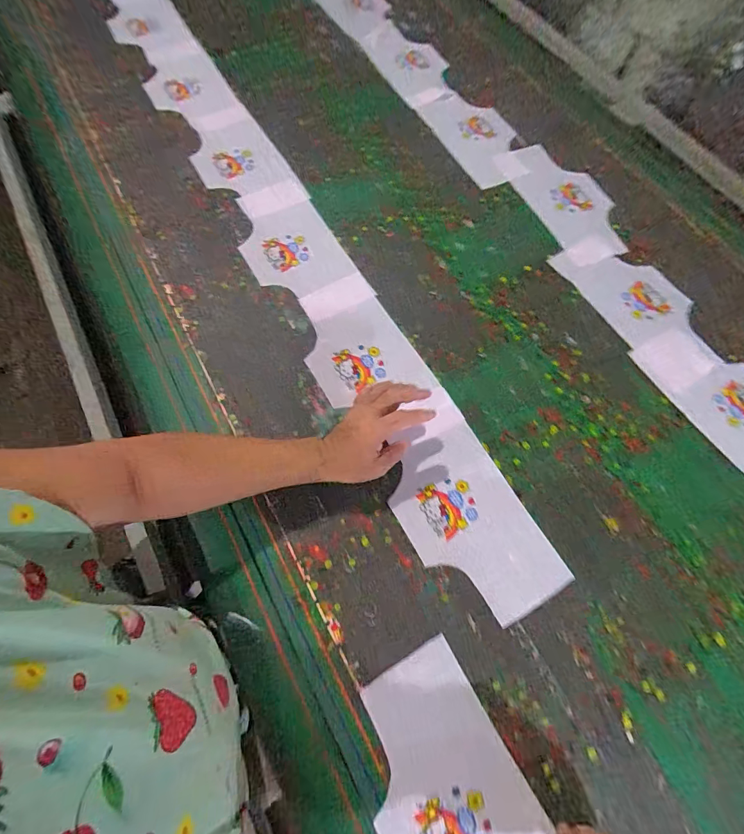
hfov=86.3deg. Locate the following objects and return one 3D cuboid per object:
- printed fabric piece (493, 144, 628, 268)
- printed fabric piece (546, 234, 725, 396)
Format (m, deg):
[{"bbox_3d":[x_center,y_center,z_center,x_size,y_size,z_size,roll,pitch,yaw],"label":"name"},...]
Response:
[{"bbox_3d":[0.395,-0.446,0.810,0.167,0.016,0.319,-25,71,-11],"label":"printed fabric piece"},{"bbox_3d":[0.486,-0.208,0.723,0.178,0.007,0.325,-29,72,-13],"label":"printed fabric piece"}]

